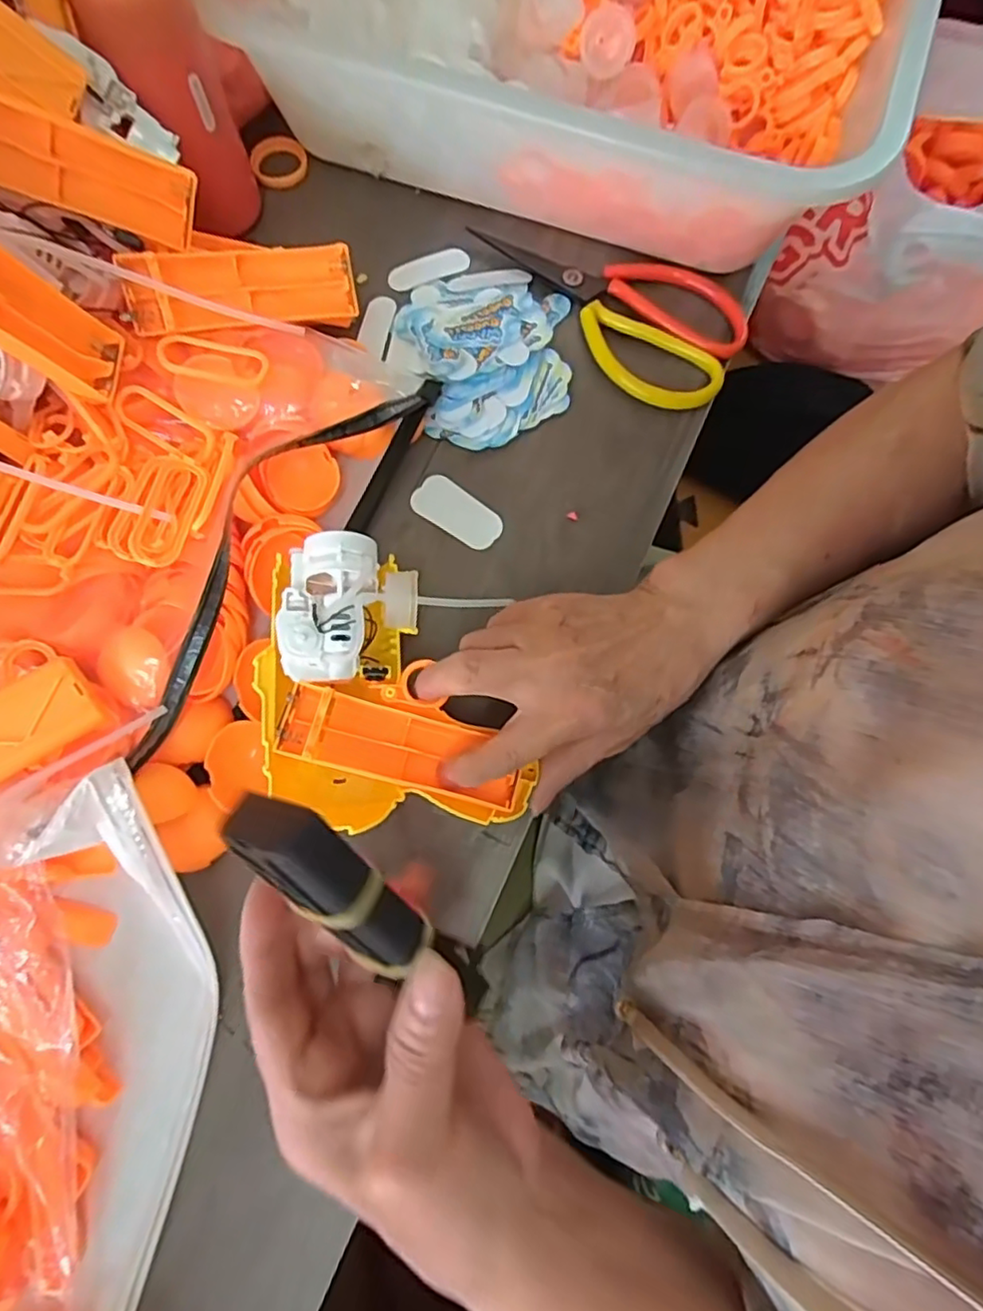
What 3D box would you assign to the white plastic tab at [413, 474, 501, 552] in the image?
[{"bbox_3d":[-0.019,-0.079,0.341,0.051,0.004,0.026,36,78,7],"label":"white plastic tab"}]

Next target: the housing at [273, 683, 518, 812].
[{"bbox_3d":[-0.041,0.043,0.289,0.108,0.020,0.035,18,77,-6],"label":"housing"}]

